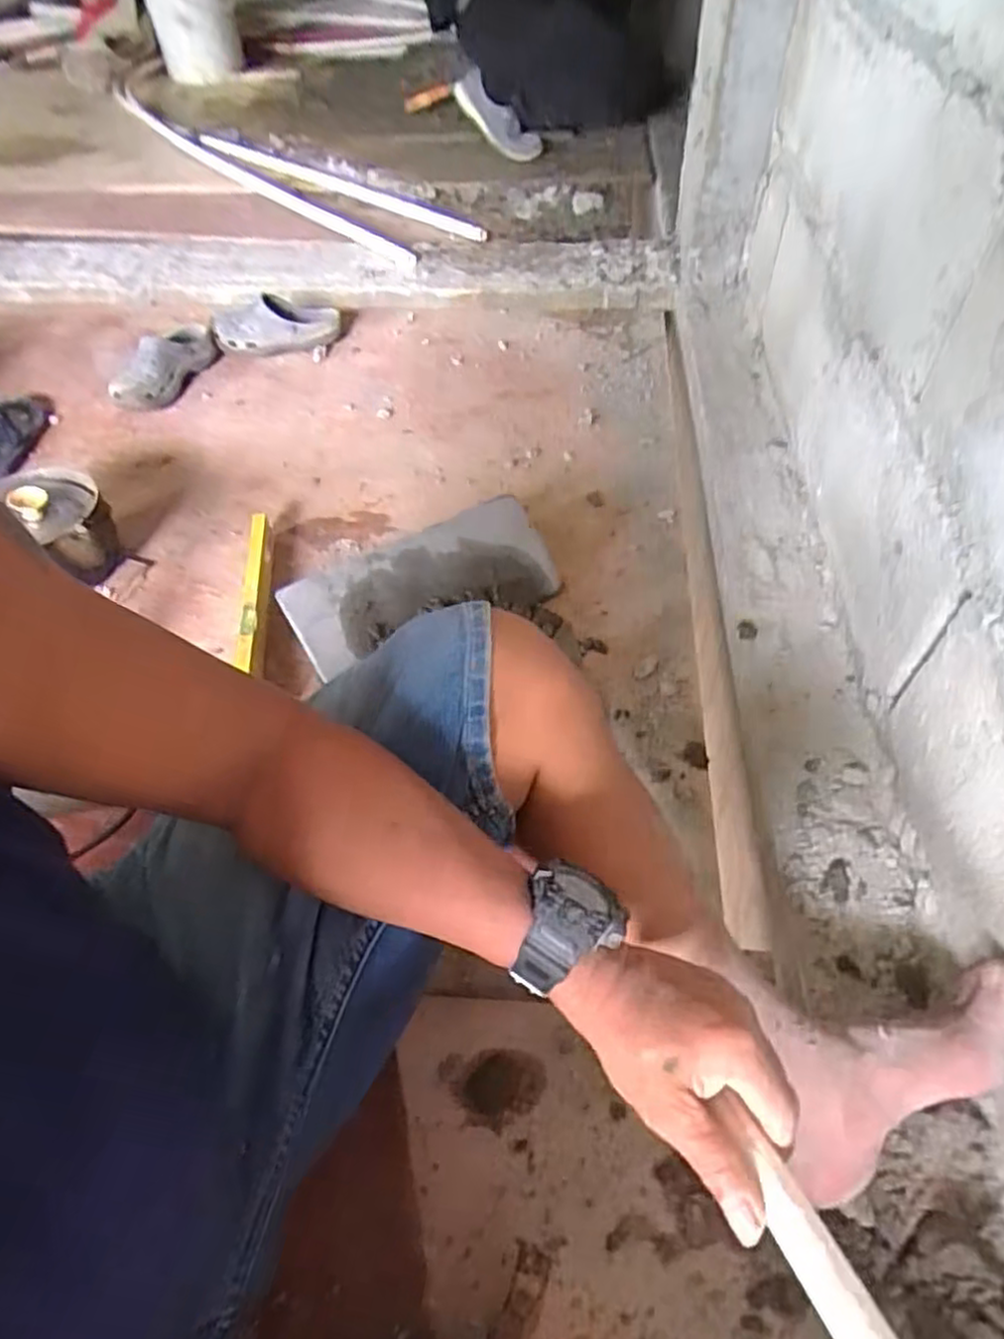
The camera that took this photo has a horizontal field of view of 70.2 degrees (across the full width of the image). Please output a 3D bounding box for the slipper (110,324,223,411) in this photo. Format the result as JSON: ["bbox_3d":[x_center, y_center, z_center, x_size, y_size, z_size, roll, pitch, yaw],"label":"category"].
[{"bbox_3d":[-0.609,-0.549,1.287,0.113,0.072,0.244,10,52,11],"label":"slipper"}]

